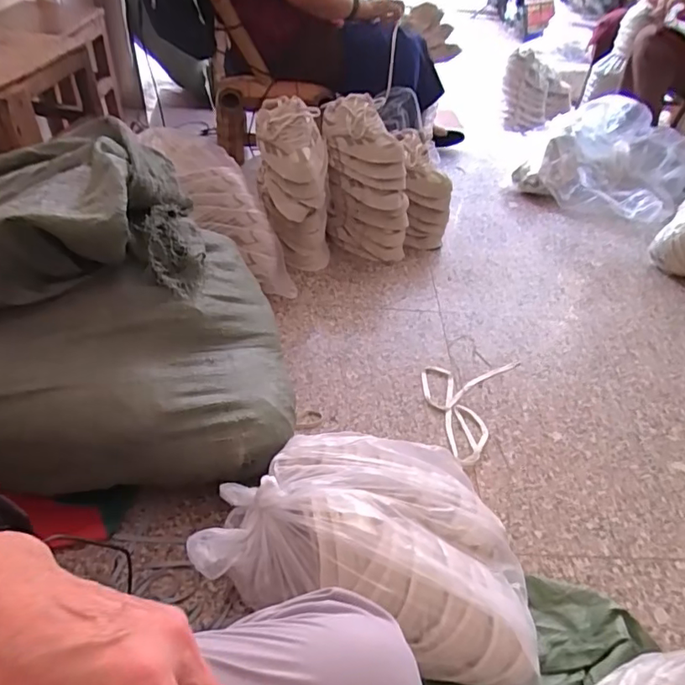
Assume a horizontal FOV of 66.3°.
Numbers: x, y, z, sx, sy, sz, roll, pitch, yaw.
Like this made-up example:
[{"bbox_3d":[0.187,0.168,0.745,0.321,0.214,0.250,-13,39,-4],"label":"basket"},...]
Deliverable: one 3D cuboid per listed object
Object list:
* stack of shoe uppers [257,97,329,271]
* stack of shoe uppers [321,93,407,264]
[{"bbox_3d":[-0.121,-0.365,1.292,0.165,0.389,0.139,-3,44,-9],"label":"stack of shoe uppers"},{"bbox_3d":[0.061,-0.413,1.385,0.235,0.379,0.139,6,43,1],"label":"stack of shoe uppers"}]

